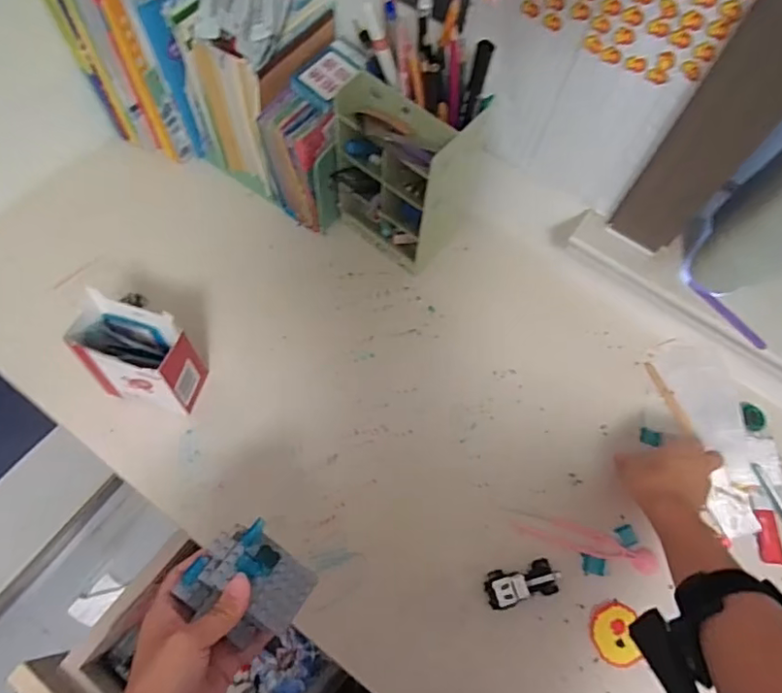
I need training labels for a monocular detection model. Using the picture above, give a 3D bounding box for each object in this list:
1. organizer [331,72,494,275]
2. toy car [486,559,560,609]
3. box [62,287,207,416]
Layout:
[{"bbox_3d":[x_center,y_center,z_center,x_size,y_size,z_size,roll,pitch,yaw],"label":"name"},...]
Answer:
[{"bbox_3d":[0.017,-0.197,0.610,0.131,0.197,0.115,32,70,11],"label":"organizer"},{"bbox_3d":[0.126,0.226,0.531,0.070,0.031,0.033,-11,68,-7],"label":"toy car"},{"bbox_3d":[-0.247,0.013,0.555,0.100,0.120,0.069,15,66,4],"label":"box"}]

